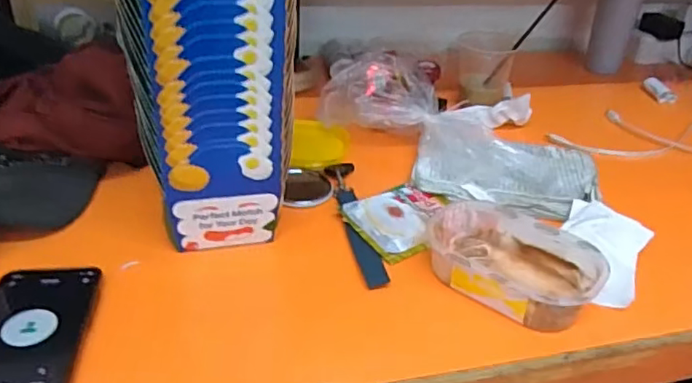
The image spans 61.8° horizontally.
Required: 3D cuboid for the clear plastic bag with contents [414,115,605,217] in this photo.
[{"bbox_3d":[0.187,-0.043,0.673,0.205,0.047,0.164,12,32,13],"label":"clear plastic bag with contents"}]

